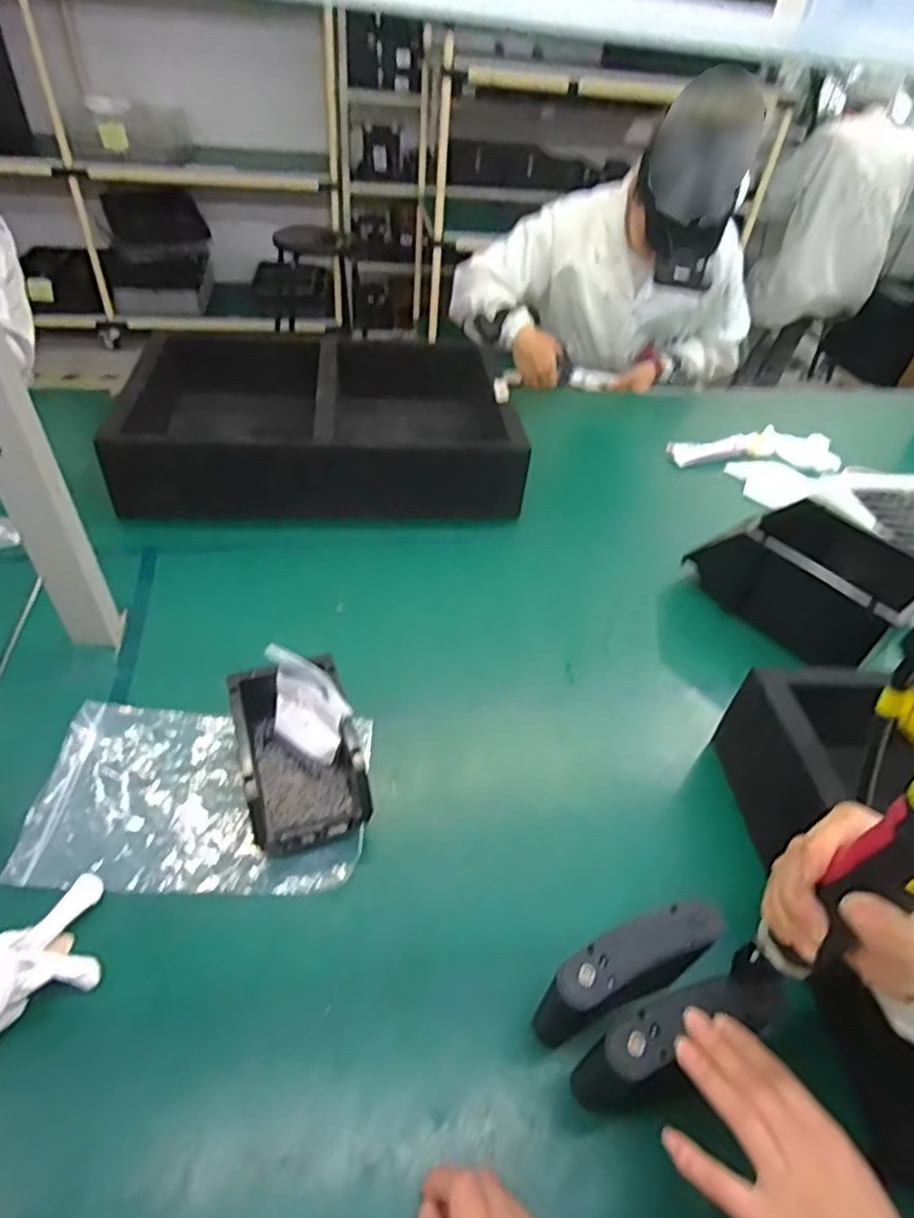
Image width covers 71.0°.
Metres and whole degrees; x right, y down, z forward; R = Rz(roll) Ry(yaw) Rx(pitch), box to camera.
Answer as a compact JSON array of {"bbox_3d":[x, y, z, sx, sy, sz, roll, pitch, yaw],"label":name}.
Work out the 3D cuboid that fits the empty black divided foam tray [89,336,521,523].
[{"bbox_3d":[-0.200,-0.305,1.005,0.557,0.153,0.431,-2,44,-9],"label":"empty black divided foam tray"}]

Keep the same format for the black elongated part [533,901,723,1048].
[{"bbox_3d":[0.117,0.265,0.458,0.129,0.114,0.043,-17,49,-23],"label":"black elongated part"}]

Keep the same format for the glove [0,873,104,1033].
[{"bbox_3d":[-0.313,0.262,0.459,0.073,0.050,0.141,32,49,24],"label":"glove"}]

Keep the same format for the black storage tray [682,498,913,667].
[{"bbox_3d":[0.450,-0.047,0.824,0.155,0.106,0.241,-26,53,-29],"label":"black storage tray"}]

